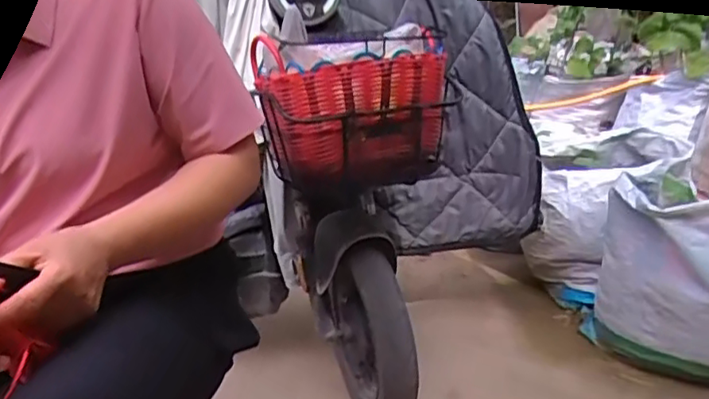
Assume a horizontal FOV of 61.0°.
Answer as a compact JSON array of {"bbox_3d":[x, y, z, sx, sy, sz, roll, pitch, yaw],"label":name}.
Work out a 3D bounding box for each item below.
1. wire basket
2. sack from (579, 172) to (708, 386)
[{"bbox_3d":[0.003,-0.144,0.968,0.293,0.226,0.173,-6,18,-4],"label":"wire basket"},{"bbox_3d":[0.716,0.160,1.238,0.344,0.401,0.308,-6,18,-5],"label":"sack"}]

